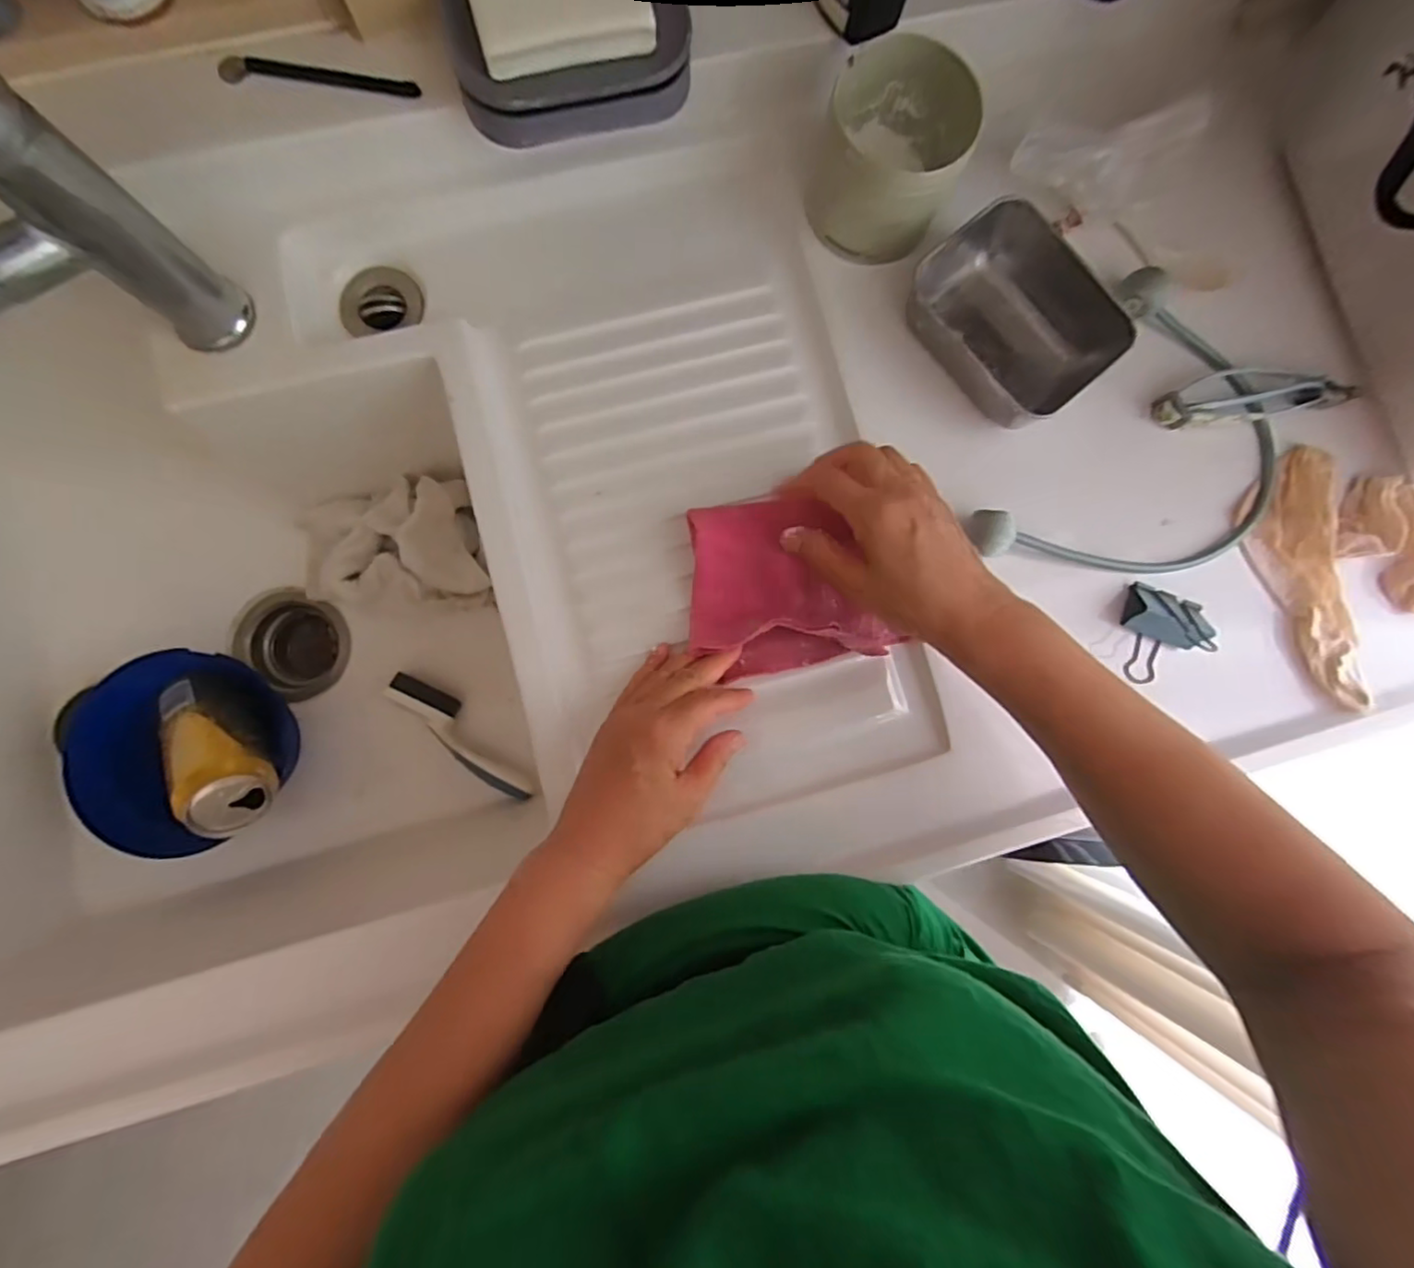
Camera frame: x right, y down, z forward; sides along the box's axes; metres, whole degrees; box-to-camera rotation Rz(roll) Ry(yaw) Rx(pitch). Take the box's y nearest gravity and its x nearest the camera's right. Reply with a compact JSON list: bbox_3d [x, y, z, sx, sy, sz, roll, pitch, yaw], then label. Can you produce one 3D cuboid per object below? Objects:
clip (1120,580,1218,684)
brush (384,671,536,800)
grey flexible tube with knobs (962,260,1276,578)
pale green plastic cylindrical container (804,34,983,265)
[{"bbox_3d":[0.320,0.001,0.432,0.051,0.037,0.067,15,85,-2],"label":"clip"},{"bbox_3d":[-0.233,0.100,0.599,0.036,0.027,0.165,-44,89,-6],"label":"brush"},{"bbox_3d":[0.311,-0.113,0.450,0.176,0.053,0.237,35,84,-1],"label":"grey flexible tube with knobs"},{"bbox_3d":[0.122,-0.317,0.417,0.089,0.072,0.097,34,84,-1],"label":"pale green plastic cylindrical container"}]

